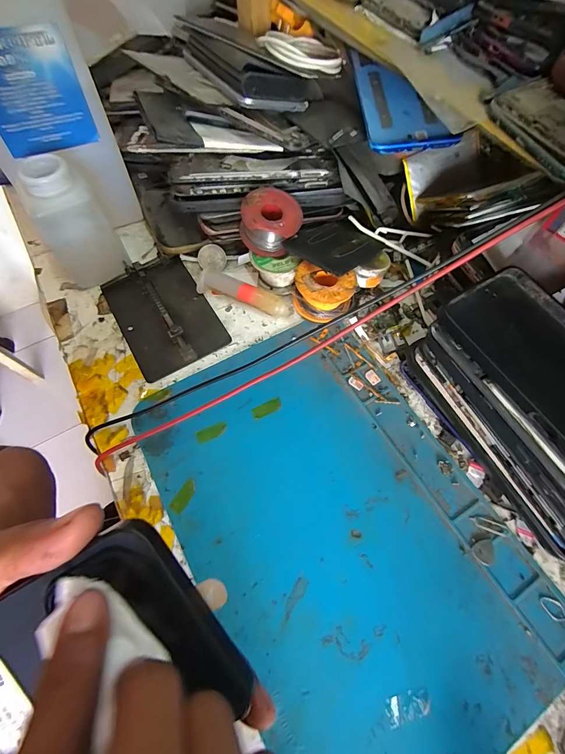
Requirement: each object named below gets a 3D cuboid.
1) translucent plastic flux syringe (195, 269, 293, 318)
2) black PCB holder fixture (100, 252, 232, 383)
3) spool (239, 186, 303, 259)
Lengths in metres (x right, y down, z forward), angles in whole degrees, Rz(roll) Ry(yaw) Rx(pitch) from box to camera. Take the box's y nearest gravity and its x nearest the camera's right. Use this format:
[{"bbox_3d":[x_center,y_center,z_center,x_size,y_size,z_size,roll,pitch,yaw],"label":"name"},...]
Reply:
[{"bbox_3d":[-0.033,-0.076,0.311,0.089,0.020,0.017,17,65,7],"label":"translucent plastic flux syringe"},{"bbox_3d":[-0.107,-0.059,0.305,0.079,0.015,0.116,-29,68,-14],"label":"black PCB holder fixture"},{"bbox_3d":[-0.011,-0.141,0.303,0.053,0.037,0.053,1,64,-1],"label":"spool"}]

